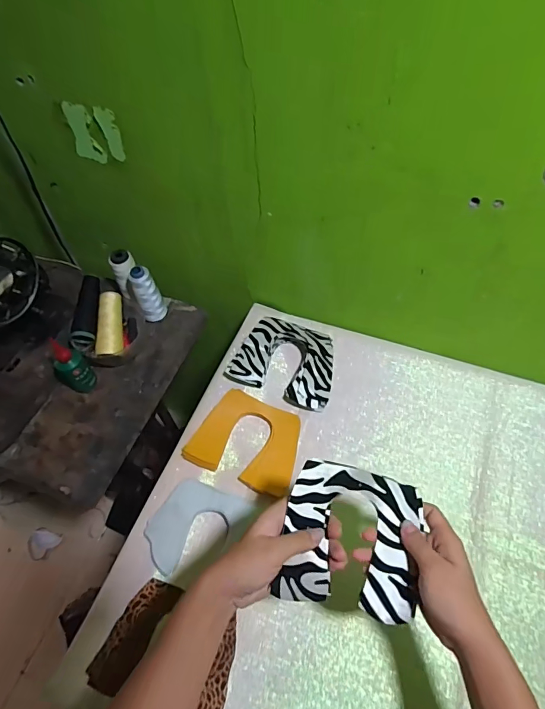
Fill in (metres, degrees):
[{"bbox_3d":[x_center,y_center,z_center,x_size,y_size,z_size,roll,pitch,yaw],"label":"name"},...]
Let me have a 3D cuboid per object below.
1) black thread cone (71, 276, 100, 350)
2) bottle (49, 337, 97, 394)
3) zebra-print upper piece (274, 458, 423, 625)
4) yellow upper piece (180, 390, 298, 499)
[{"bbox_3d":[-0.306,-0.070,0.701,0.037,0.035,0.128,0,71,2],"label":"black thread cone"},{"bbox_3d":[-0.326,0.014,0.666,0.060,0.090,0.046,32,64,20],"label":"bottle"},{"bbox_3d":[0.075,0.173,0.399,0.126,0.013,0.124,13,71,-1],"label":"zebra-print upper piece"},{"bbox_3d":[-0.034,0.125,0.625,0.155,0.017,0.126,18,60,14],"label":"yellow upper piece"}]

